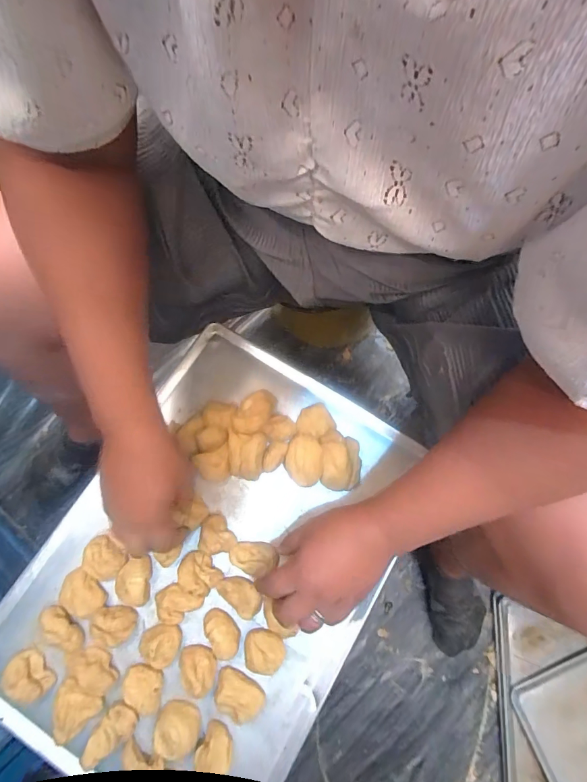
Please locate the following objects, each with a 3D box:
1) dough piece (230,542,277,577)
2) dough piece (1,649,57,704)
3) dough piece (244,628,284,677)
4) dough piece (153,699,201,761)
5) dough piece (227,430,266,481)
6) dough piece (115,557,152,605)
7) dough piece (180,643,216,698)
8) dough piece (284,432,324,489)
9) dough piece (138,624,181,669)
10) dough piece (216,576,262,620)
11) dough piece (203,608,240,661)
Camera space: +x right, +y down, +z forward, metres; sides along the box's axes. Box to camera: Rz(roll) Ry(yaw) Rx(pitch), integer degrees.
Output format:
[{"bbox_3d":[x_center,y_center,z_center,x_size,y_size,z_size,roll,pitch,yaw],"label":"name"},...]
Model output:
[{"bbox_3d":[-0.045,0.179,0.425,0.045,0.024,0.033,4,78,1],"label":"dough piece"},{"bbox_3d":[-0.258,0.277,0.380,0.030,0.021,0.045,-43,81,-8],"label":"dough piece"},{"bbox_3d":[-0.030,0.262,0.397,0.040,0.019,0.040,0,78,0],"label":"dough piece"},{"bbox_3d":[-0.111,0.322,0.377,0.042,0.023,0.038,24,79,5],"label":"dough piece"},{"bbox_3d":[-0.054,0.073,0.443,0.041,0.032,0.049,7,78,2],"label":"dough piece"},{"bbox_3d":[-0.167,0.197,0.409,0.031,0.022,0.044,2,78,1],"label":"dough piece"},{"bbox_3d":[-0.095,0.274,0.388,0.037,0.023,0.037,0,78,0],"label":"dough piece"},{"bbox_3d":[0.012,0.078,0.444,0.040,0.035,0.055,6,78,2],"label":"dough piece"},{"bbox_3d":[-0.136,0.254,0.394,0.041,0.027,0.039,0,78,0],"label":"dough piece"},{"bbox_3d":[-0.055,0.212,0.409,0.048,0.017,0.027,42,81,9],"label":"dough piece"},{"bbox_3d":[-0.072,0.244,0.398,0.028,0.018,0.045,-26,79,-5],"label":"dough piece"}]

